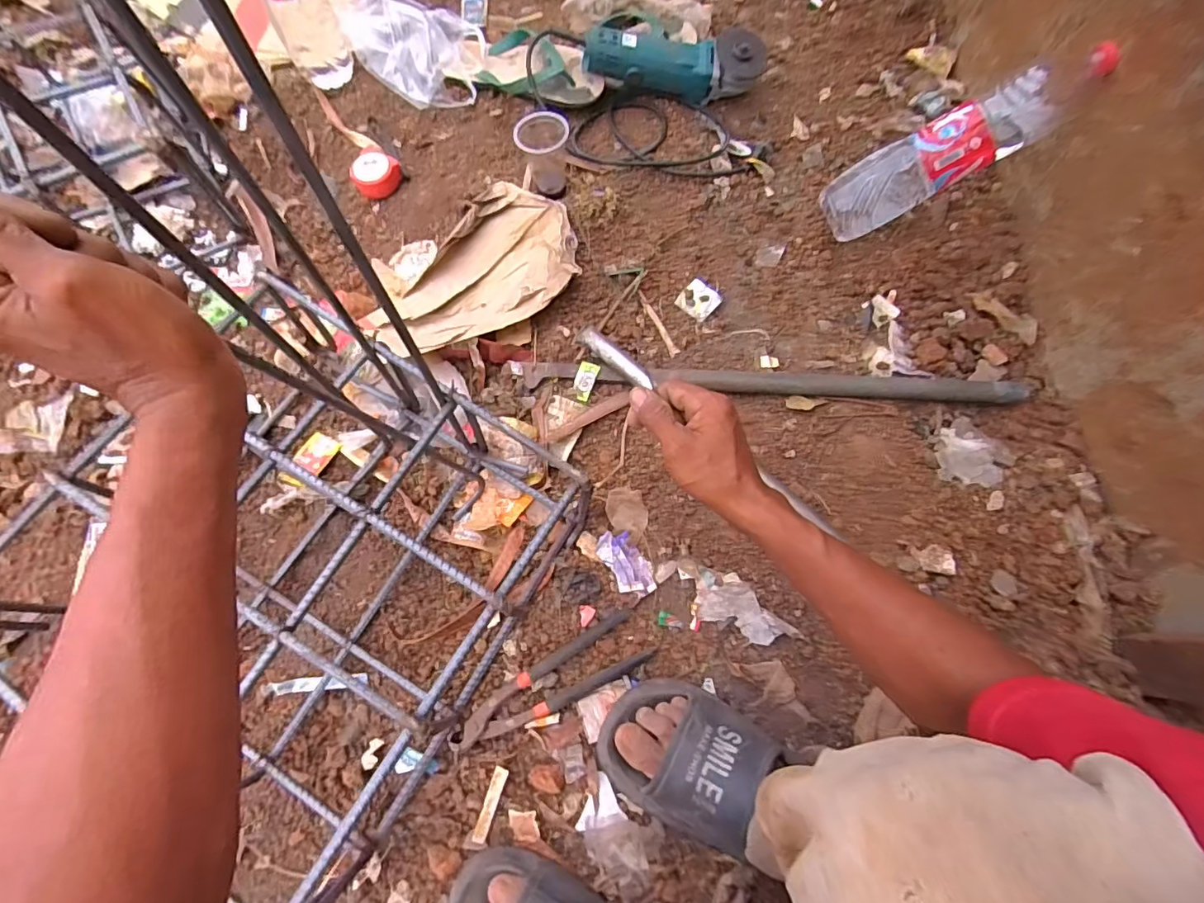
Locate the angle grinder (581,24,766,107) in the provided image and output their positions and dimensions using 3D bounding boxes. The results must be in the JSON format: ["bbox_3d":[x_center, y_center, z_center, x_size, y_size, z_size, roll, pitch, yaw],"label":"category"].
[{"bbox_3d":[0.106,-0.577,0.793,0.265,0.084,0.065,1,72,-1],"label":"angle grinder"}]

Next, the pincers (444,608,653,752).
[{"bbox_3d":[-0.056,0.239,0.547,0.214,0.014,0.057,-25,74,-10],"label":"pincers"}]

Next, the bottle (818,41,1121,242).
[{"bbox_3d":[0.442,-0.386,0.665,0.310,0.089,0.092,-25,72,19],"label":"bottle"}]

